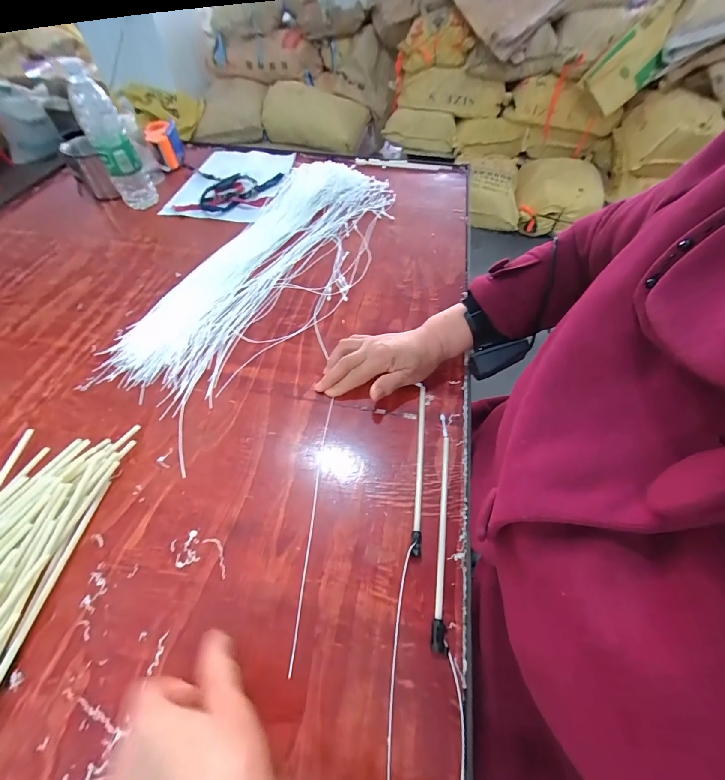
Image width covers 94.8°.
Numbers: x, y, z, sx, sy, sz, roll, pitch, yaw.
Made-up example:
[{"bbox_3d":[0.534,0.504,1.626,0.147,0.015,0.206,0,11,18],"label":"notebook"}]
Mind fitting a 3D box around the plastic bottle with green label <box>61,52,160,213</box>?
[{"bbox_3d":[-0.447,-0.441,0.605,0.068,0.206,0.075,-24,59,-16],"label":"plastic bottle with green label"}]

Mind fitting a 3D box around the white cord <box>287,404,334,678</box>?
[{"bbox_3d":[-0.050,0.123,0.347,0.006,0.006,0.266,4,56,2],"label":"white cord"}]

